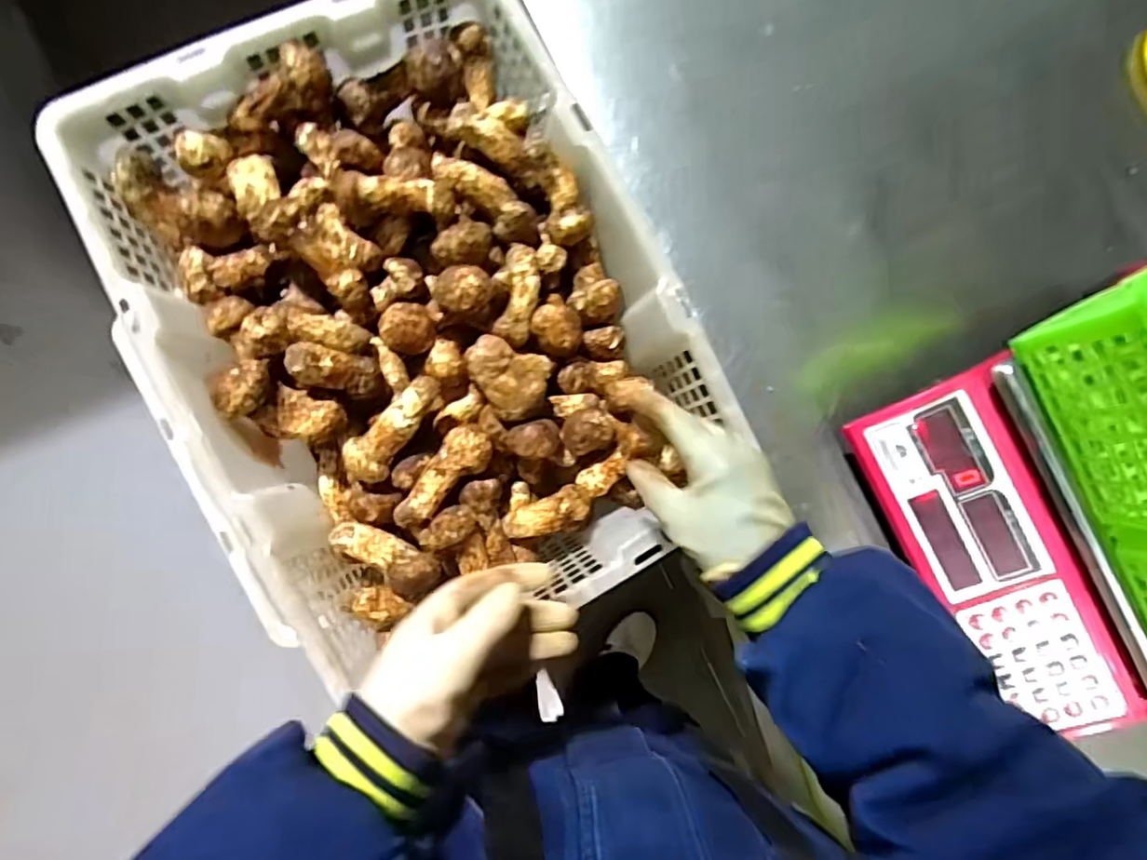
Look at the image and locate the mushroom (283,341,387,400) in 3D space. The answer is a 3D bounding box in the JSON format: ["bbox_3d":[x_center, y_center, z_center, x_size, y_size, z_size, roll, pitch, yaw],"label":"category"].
[{"bbox_3d":[-0.188,-0.046,0.473,0.077,0.034,0.034,16,87,-39],"label":"mushroom"}]

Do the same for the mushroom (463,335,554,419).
[{"bbox_3d":[-0.052,-0.040,0.484,0.066,0.053,0.059,13,85,-7],"label":"mushroom"}]

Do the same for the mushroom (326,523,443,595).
[{"bbox_3d":[-0.149,0.102,0.477,0.092,0.029,0.035,24,87,15],"label":"mushroom"}]

